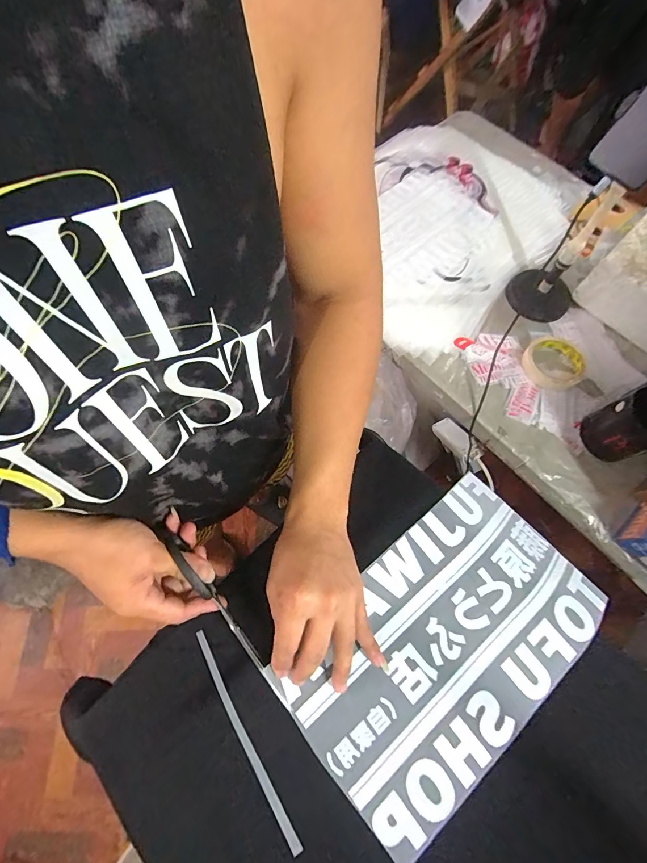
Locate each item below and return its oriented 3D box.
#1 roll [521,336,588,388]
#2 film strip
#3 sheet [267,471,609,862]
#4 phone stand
[{"bbox_3d":[0.363,-0.112,0.596,0.085,0.018,0.092,1,69,-2],"label":"roll"},{"bbox_3d":[-0.069,0.259,0.326,0.008,0.015,0.179,-30,74,-13],"label":"film strip"},{"bbox_3d":[0.119,0.195,0.364,0.297,0.028,0.184,-38,75,-15],"label":"sheet"},{"bbox_3d":[0.384,-0.271,0.588,0.104,0.197,0.119,42,73,12],"label":"phone stand"}]

